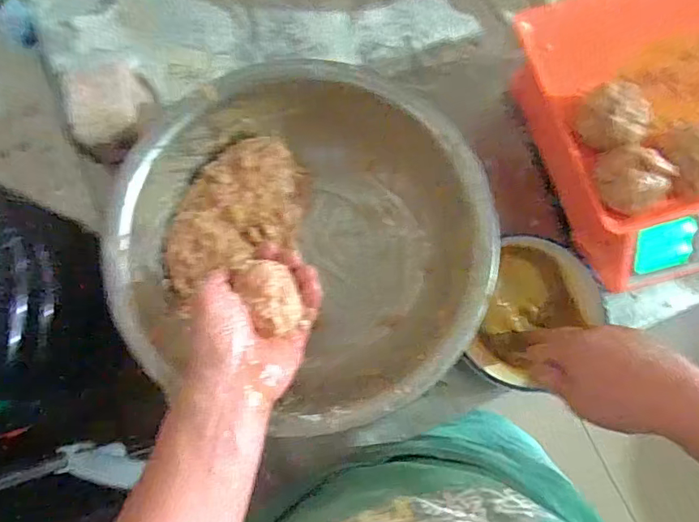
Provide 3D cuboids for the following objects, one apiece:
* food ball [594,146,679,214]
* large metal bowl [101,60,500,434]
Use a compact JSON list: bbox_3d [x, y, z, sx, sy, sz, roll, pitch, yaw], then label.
[{"bbox_3d":[0.239,-0.066,0.414,0.058,0.036,0.041,23,79,5],"label":"food ball"},{"bbox_3d":[-0.047,-0.018,0.510,0.343,0.117,0.352,0,78,0],"label":"large metal bowl"}]

